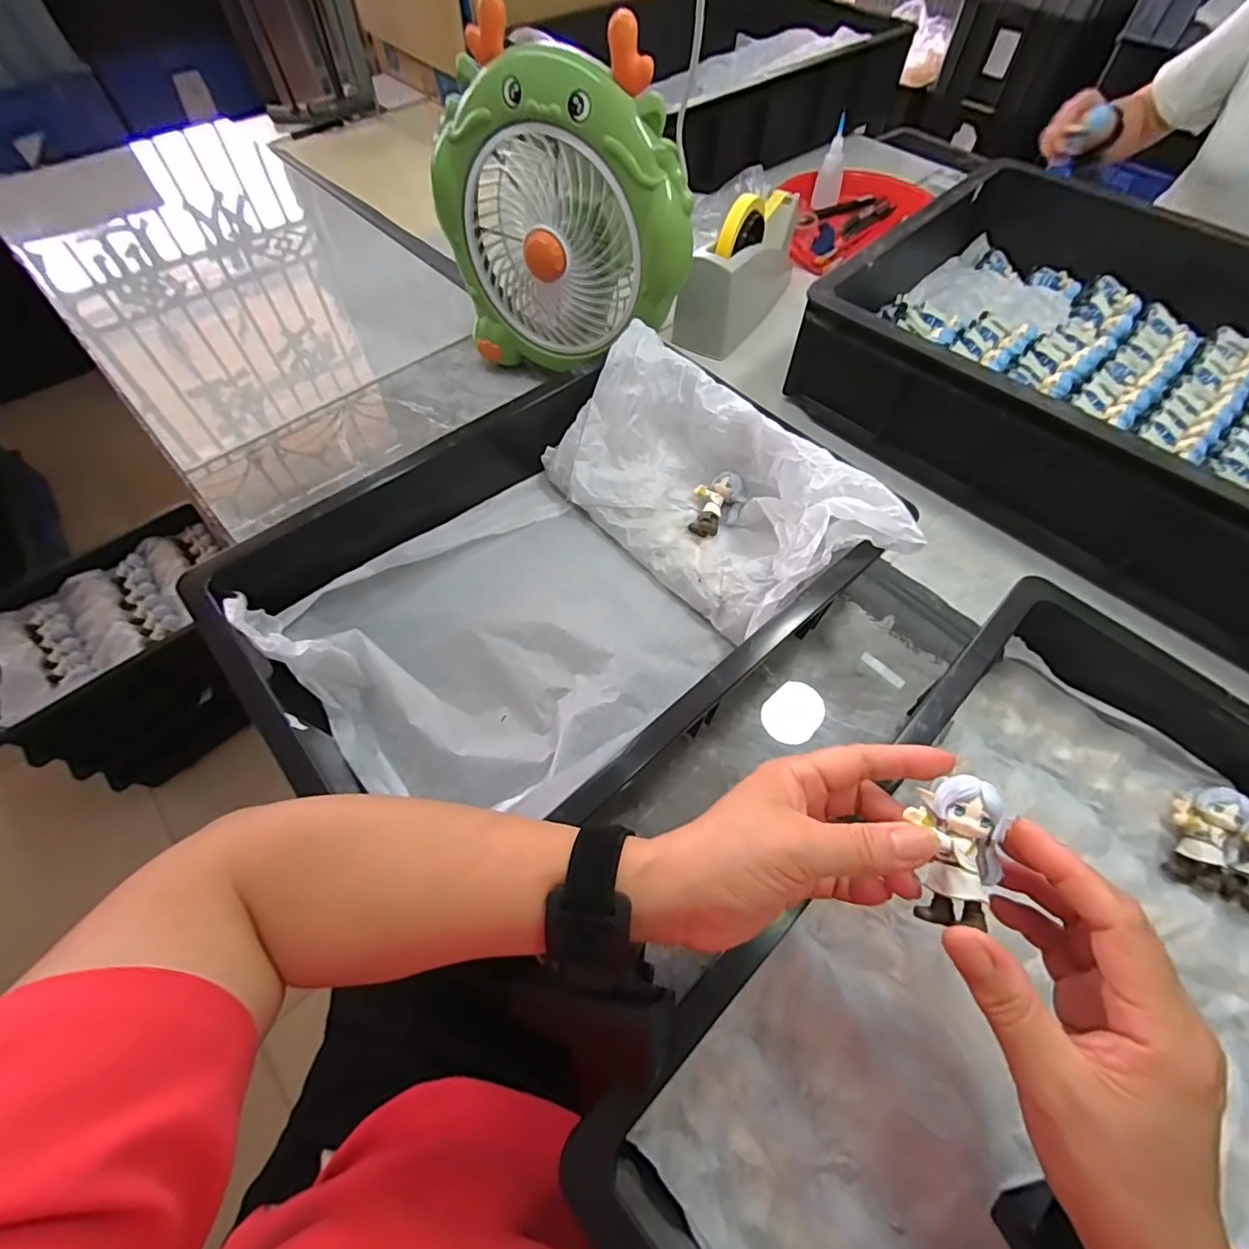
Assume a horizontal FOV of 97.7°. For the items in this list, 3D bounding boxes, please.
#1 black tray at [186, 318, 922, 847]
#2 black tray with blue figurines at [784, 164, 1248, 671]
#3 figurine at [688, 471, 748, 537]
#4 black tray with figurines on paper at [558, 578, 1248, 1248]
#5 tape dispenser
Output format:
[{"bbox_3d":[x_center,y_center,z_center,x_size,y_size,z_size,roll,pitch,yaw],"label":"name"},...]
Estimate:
[{"bbox_3d":[-0.050,-0.040,0.424,0.409,0.114,0.319,-34,66,-18],"label":"black tray"},{"bbox_3d":[0.522,-0.234,0.546,0.582,0.125,0.406,40,67,20],"label":"black tray with blue figurines"},{"bbox_3d":[0.084,-0.107,0.483,0.042,0.027,0.057,16,61,9],"label":"figurine"},{"bbox_3d":[0.239,0.209,0.285,0.303,0.076,0.477,41,67,20],"label":"black tray with figurines on paper"},{"bbox_3d":[0.146,-0.441,0.668,0.073,0.129,0.215,29,64,15],"label":"tape dispenser"}]

